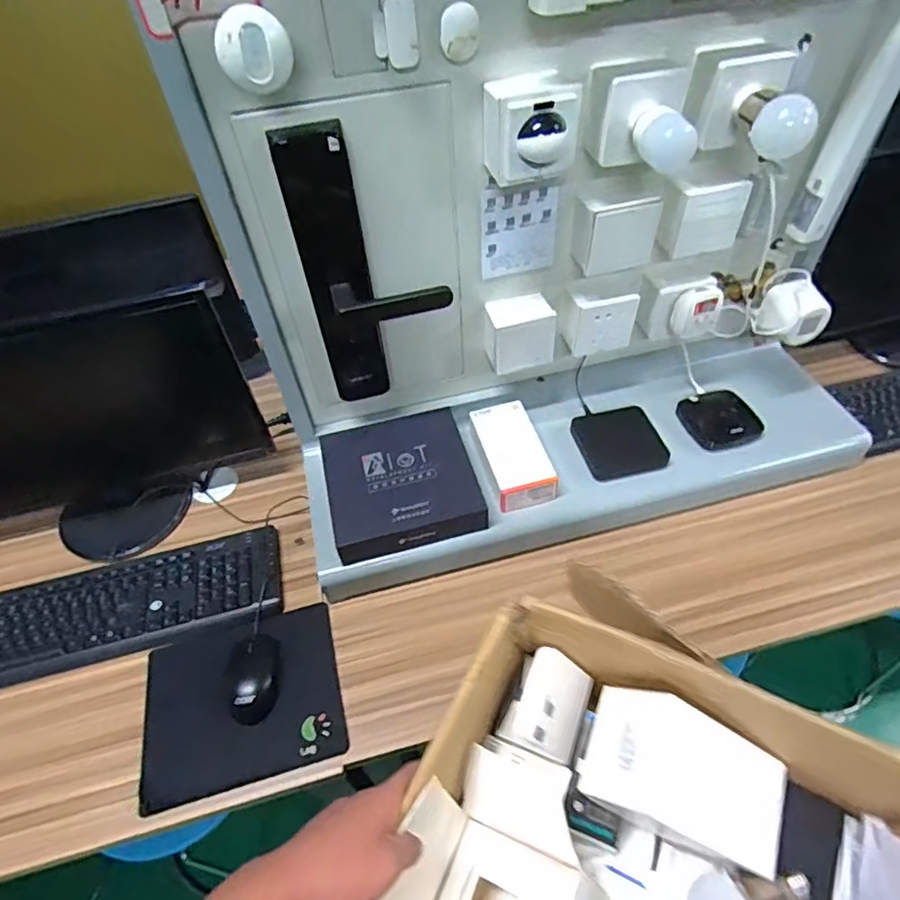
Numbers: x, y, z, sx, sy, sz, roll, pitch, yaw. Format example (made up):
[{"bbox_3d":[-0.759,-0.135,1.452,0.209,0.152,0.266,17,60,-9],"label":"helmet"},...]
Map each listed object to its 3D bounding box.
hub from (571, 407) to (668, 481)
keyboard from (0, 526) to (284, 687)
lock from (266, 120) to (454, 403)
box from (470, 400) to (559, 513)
[{"bbox_3d":[0.252,-0.013,0.858,0.115,0.021,0.117,-12,48,-5],"label":"hub"},{"bbox_3d":[-0.468,0.214,0.780,0.458,0.024,0.144,-15,48,-7],"label":"keyboard"},{"bbox_3d":[-0.097,-0.199,0.697,0.154,0.344,0.076,-12,48,-5],"label":"lock"},{"bbox_3d":[0.089,0.002,0.830,0.080,0.050,0.164,-13,48,-6],"label":"box"}]

